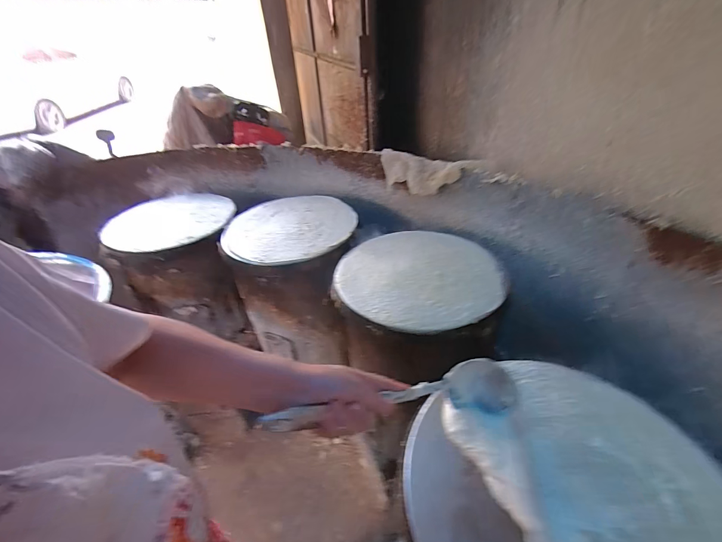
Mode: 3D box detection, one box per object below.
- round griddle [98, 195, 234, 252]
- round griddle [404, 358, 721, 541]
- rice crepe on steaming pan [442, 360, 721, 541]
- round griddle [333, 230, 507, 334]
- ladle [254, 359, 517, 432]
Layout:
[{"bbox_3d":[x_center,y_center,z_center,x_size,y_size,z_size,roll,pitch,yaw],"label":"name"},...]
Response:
[{"bbox_3d":[-0.590,-0.163,1.048,0.357,0.015,0.339,-7,37,-5],"label":"round griddle"},{"bbox_3d":[0.253,0.267,0.393,0.369,0.036,0.340,-2,37,2],"label":"round griddle"},{"bbox_3d":[0.294,0.253,0.399,0.271,0.021,0.336,-17,40,-18],"label":"rice crepe on steaming pan"},{"bbox_3d":[0.125,0.000,0.754,0.351,0.025,0.349,-2,37,2],"label":"round griddle"},{"bbox_3d":[0.053,0.159,0.401,0.338,0.080,0.066,4,32,-28],"label":"ladle"}]

